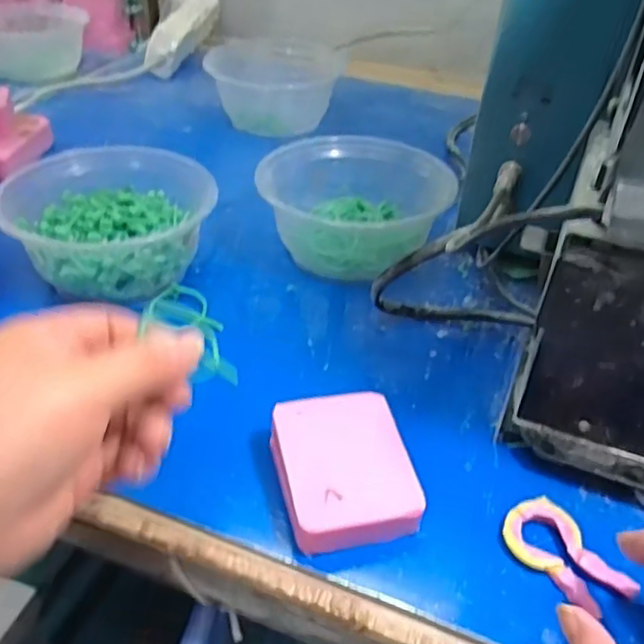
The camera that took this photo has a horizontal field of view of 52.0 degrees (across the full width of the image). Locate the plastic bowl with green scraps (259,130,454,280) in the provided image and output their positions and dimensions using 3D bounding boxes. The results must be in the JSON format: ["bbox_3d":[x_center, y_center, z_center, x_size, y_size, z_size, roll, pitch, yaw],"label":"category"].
[{"bbox_3d":[0.027,-0.090,0.481,0.123,0.059,0.113,2,39,-2],"label":"plastic bowl with green scraps"}]

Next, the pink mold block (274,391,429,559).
[{"bbox_3d":[0.009,0.071,0.314,0.061,0.026,0.075,-8,41,-14],"label":"pink mold block"}]

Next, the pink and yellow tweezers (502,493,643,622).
[{"bbox_3d":[0.106,0.103,0.293,0.037,0.009,0.054,-12,42,-18],"label":"pink and yellow tweezers"}]

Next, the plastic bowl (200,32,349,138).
[{"bbox_3d":[-0.043,-0.246,0.675,0.115,0.070,0.106,14,40,12],"label":"plastic bowl"}]

